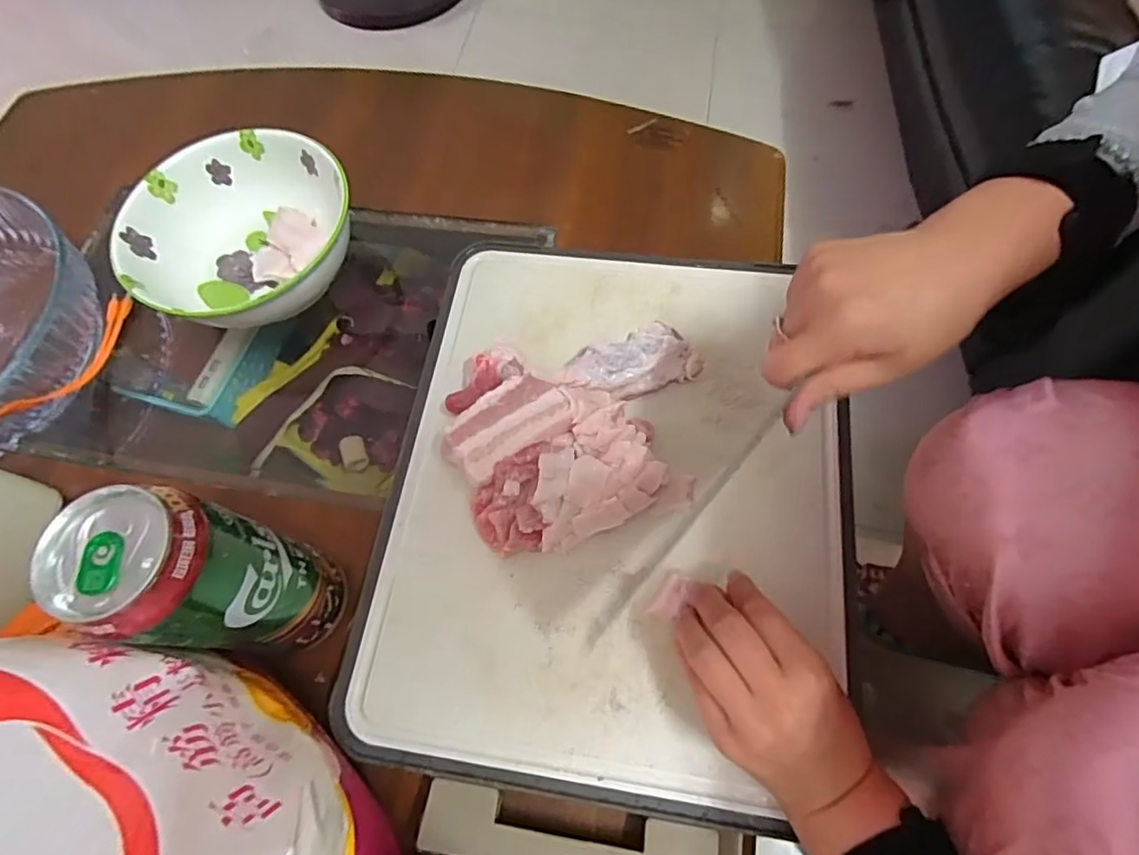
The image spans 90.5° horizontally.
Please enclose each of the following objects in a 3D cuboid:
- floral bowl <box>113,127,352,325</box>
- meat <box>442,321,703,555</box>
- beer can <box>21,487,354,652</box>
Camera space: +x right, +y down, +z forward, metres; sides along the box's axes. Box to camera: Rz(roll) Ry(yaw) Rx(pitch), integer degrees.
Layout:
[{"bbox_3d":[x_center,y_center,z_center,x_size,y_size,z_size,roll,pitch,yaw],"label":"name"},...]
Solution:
[{"bbox_3d":[-0.258,-0.151,0.451,0.165,0.056,0.169,-1,66,3],"label":"floral bowl"},{"bbox_3d":[0.009,0.003,0.372,0.174,0.034,0.149,-10,66,-1],"label":"meat"},{"bbox_3d":[-0.176,0.077,0.289,0.058,0.147,0.060,-1,66,3],"label":"beer can"}]

